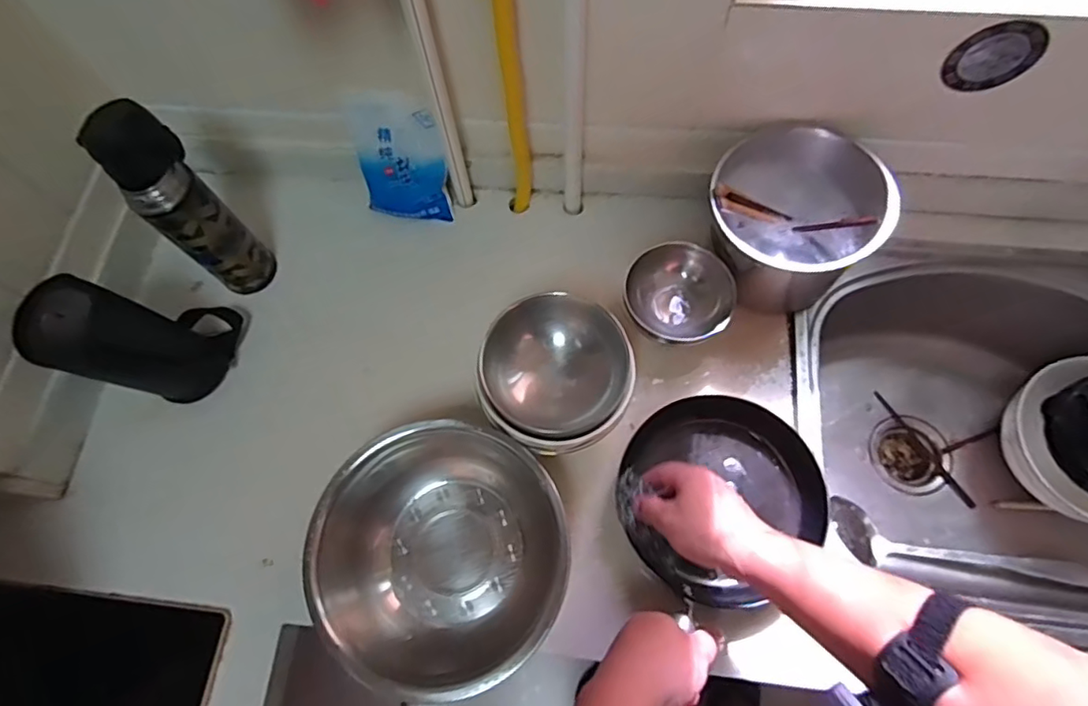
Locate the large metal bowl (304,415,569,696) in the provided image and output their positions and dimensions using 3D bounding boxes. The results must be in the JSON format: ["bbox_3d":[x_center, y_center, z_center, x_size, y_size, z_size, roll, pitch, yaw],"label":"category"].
[{"bbox_3d":[-0.091,0.192,0.548,0.223,0.097,0.218,-1,68,2],"label":"large metal bowl"}]

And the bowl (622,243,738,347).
[{"bbox_3d":[0.147,-0.059,0.642,0.115,0.068,0.100,7,69,5],"label":"bowl"}]

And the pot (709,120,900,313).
[{"bbox_3d":[0.262,-0.136,0.631,0.167,0.140,0.137,15,70,8],"label":"pot"}]

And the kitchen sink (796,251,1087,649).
[{"bbox_3d":[0.577,0.115,0.705,0.579,0.221,0.413,8,69,5],"label":"kitchen sink"}]

